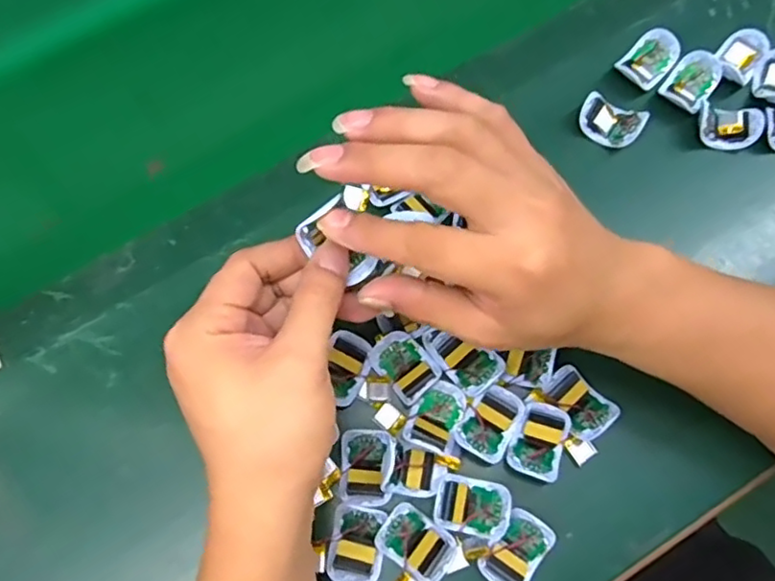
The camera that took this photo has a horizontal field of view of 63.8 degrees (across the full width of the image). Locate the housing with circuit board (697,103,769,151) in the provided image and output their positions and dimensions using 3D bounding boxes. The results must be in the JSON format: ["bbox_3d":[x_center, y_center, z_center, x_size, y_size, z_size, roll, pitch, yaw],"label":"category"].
[{"bbox_3d":[0.238,-0.115,0.431,0.041,0.013,0.032,12,73,4],"label":"housing with circuit board"}]

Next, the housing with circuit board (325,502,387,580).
[{"bbox_3d":[-0.018,0.141,0.346,0.030,0.009,0.042,4,73,2],"label":"housing with circuit board"}]

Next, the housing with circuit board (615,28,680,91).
[{"bbox_3d":[0.186,-0.165,0.443,0.031,0.016,0.040,43,78,12],"label":"housing with circuit board"}]

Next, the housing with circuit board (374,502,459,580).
[{"bbox_3d":[0.016,0.141,0.347,0.043,0.006,0.028,36,77,11],"label":"housing with circuit board"}]

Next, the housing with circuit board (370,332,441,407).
[{"bbox_3d":[0.011,0.044,0.375,0.029,0.010,0.042,-39,76,-10],"label":"housing with circuit board"}]

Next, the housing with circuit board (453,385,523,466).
[{"bbox_3d":[0.060,0.078,0.365,0.030,0.009,0.042,29,75,9],"label":"housing with circuit board"}]

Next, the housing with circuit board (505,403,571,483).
[{"bbox_3d":[0.089,0.088,0.364,0.030,0.011,0.043,22,74,7],"label":"housing with circuit board"}]

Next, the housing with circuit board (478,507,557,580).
[{"bbox_3d":[0.072,0.146,0.348,0.027,0.016,0.043,35,76,11],"label":"housing with circuit board"}]

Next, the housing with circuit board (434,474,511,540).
[{"bbox_3d":[0.048,0.122,0.352,0.040,0.008,0.031,13,73,5],"label":"housing with circuit board"}]

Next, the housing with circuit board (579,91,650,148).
[{"bbox_3d":[0.156,-0.119,0.432,0.043,0.013,0.030,32,76,10],"label":"housing with circuit board"}]

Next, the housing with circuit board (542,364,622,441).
[{"bbox_3d":[0.114,0.067,0.372,0.028,0.018,0.041,-41,77,-11],"label":"housing with circuit board"}]

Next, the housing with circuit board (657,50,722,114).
[{"bbox_3d":[0.215,-0.148,0.439,0.030,0.015,0.040,39,77,12],"label":"housing with circuit board"}]

